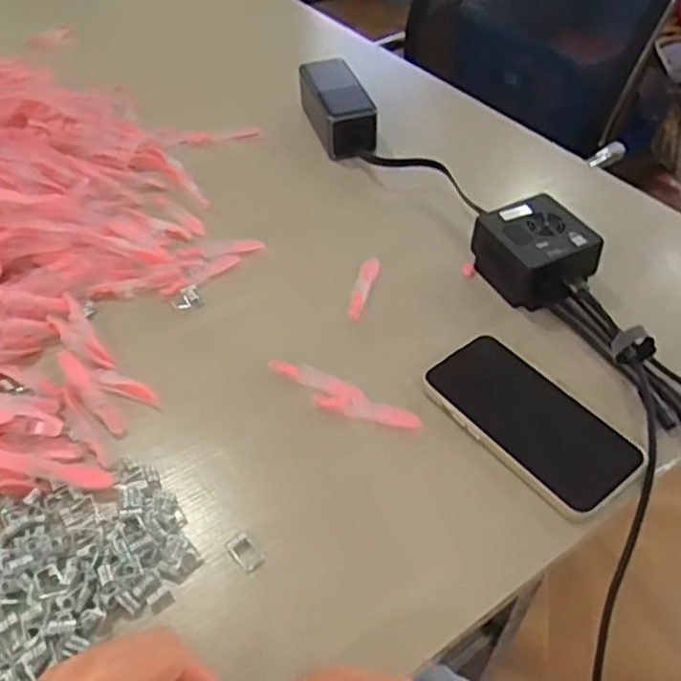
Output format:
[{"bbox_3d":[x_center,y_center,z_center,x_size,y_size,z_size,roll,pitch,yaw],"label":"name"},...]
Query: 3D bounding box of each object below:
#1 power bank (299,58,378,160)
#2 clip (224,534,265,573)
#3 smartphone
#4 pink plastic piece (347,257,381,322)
[{"bbox_3d":[-0.006,-0.251,0.714,0.059,0.053,0.138,-14,48,-11],"label":"power bank"},{"bbox_3d":[-0.057,0.127,0.397,0.014,0.004,0.025,-32,54,-25],"label":"clip"},{"bbox_3d":[0.129,0.051,0.444,0.079,0.011,0.140,-30,57,-22],"label":"smartphone"},{"bbox_3d":[0.019,-0.045,0.556,0.015,0.007,0.073,11,49,12],"label":"pink plastic piece"}]

